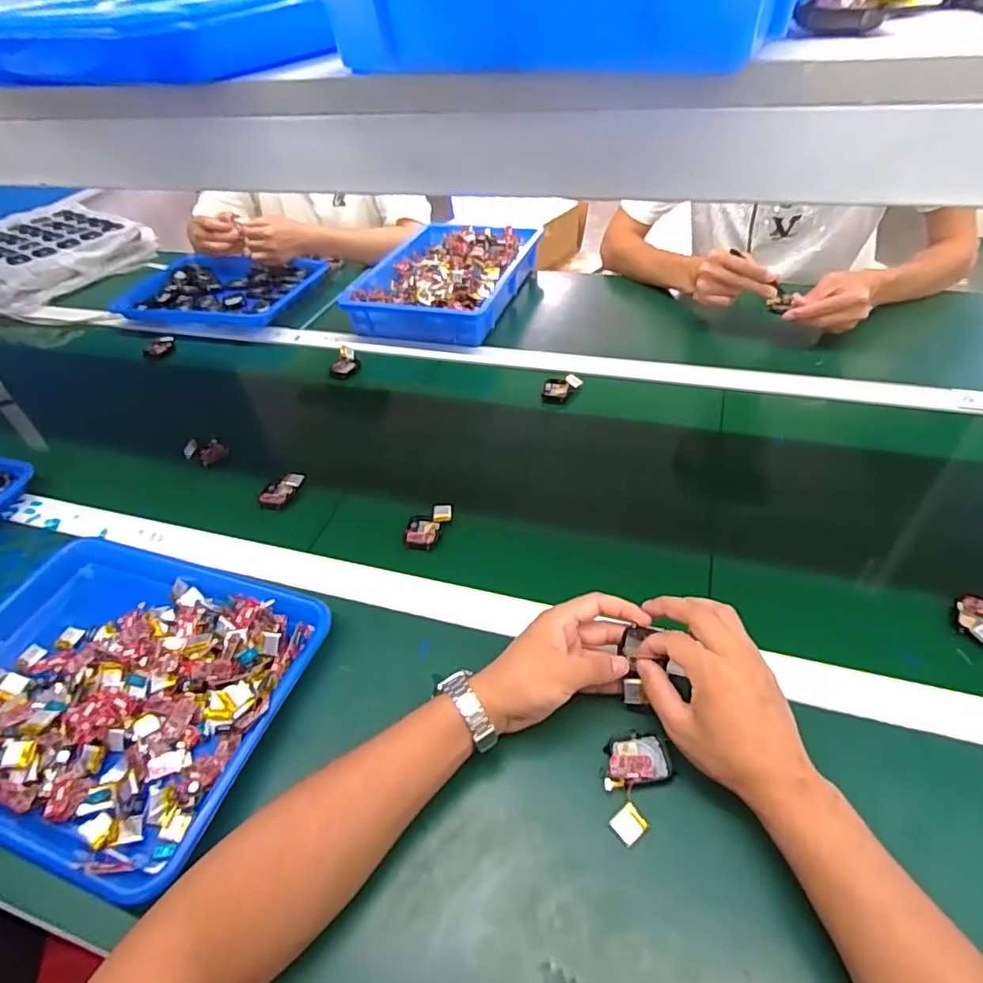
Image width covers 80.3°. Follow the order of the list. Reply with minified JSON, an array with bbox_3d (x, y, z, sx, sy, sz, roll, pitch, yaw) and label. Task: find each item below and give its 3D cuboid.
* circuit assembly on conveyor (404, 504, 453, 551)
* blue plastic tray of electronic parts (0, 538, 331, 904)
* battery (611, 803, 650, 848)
[{"bbox_3d":[-0.068,0.038,0.638,0.047,0.015,0.056,0,42,8],"label":"circuit assembly on conveyor"},{"bbox_3d":[-0.339,0.169,0.526,0.337,0.049,0.268,9,44,18],"label":"blue plastic tray of electronic parts"},{"bbox_3d":[0.098,0.236,0.413,0.022,0.005,0.020,-29,46,-23],"label":"battery"}]

